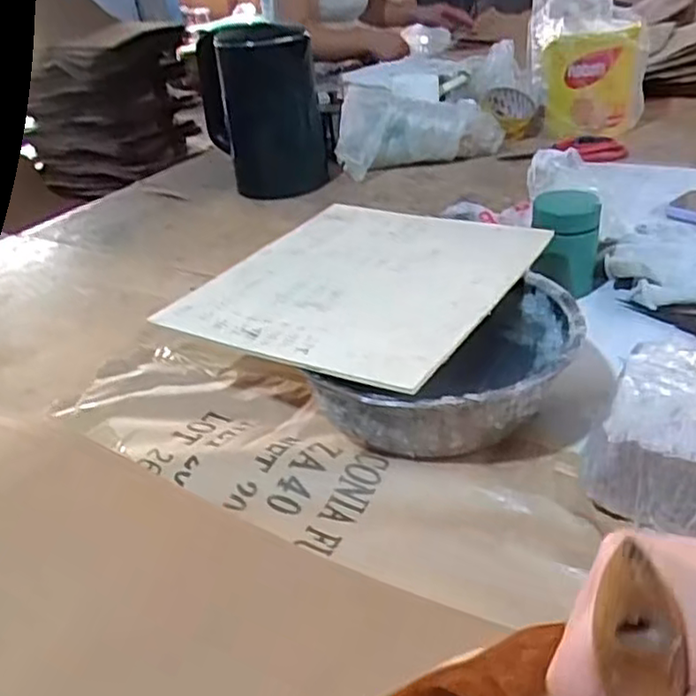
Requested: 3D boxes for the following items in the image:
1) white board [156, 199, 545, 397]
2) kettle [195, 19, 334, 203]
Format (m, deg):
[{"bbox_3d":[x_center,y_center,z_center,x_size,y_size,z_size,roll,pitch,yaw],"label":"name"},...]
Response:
[{"bbox_3d":[0.015,-0.062,0.579,0.233,0.008,0.277,13,35,30],"label":"white board"},{"bbox_3d":[-0.126,-0.365,1.050,0.168,0.226,0.130,-11,32,-7],"label":"kettle"}]

